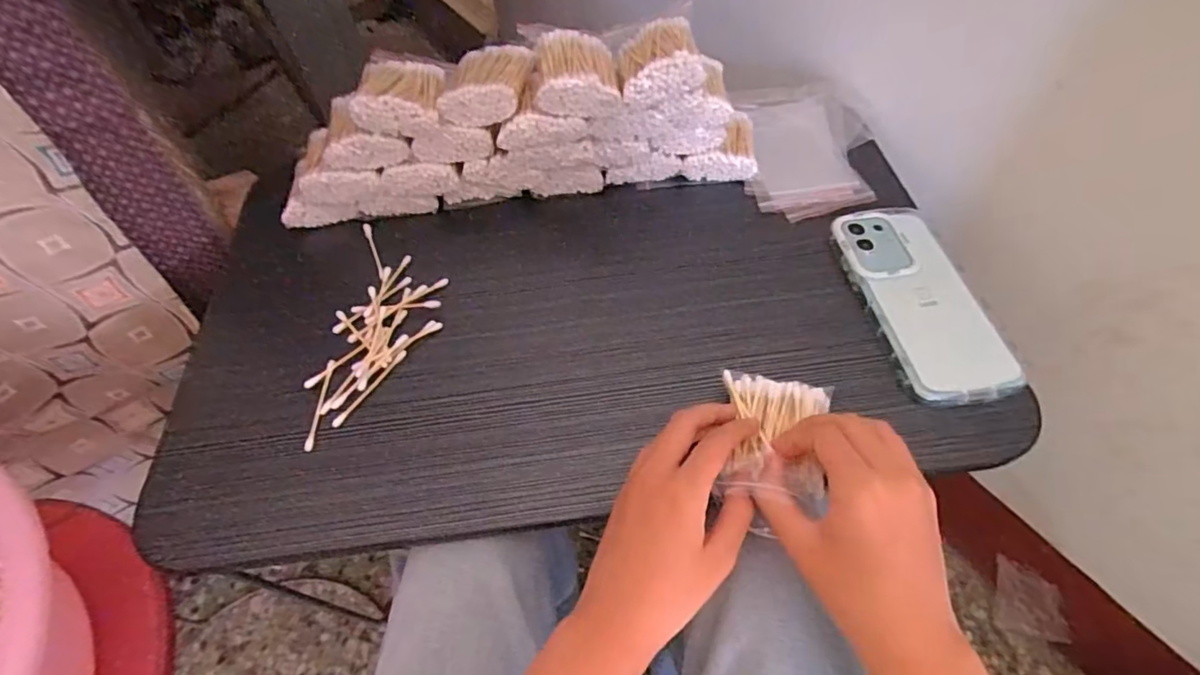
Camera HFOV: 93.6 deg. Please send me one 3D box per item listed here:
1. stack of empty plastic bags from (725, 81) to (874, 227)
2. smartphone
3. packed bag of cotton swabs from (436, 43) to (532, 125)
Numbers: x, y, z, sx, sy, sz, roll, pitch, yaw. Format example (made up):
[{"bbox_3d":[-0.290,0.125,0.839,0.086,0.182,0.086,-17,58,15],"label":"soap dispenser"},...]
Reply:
[{"bbox_3d":[0.193,-0.180,0.529,0.118,0.015,0.184,-1,56,3],"label":"stack of empty plastic bags"},{"bbox_3d":[0.235,-0.032,0.415,0.080,0.009,0.172,-10,56,-3],"label":"smartphone"},{"bbox_3d":[-0.088,-0.202,0.449,0.062,0.025,0.075,6,57,7],"label":"packed bag of cotton swabs"}]

